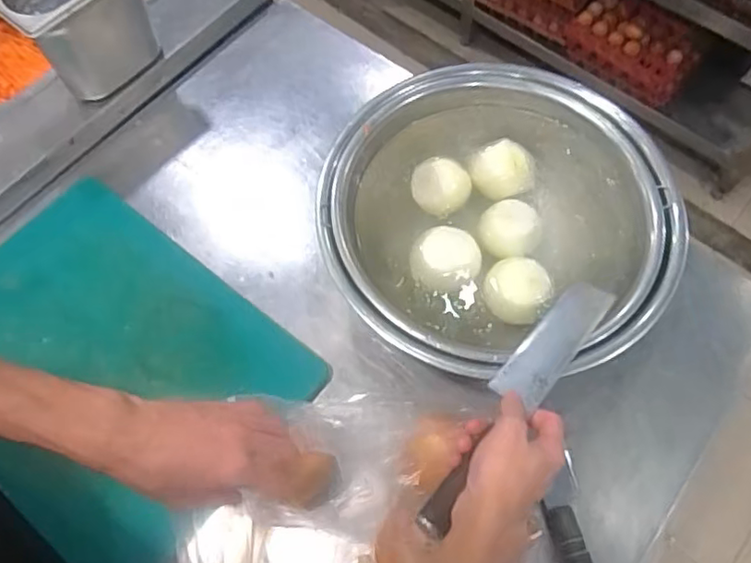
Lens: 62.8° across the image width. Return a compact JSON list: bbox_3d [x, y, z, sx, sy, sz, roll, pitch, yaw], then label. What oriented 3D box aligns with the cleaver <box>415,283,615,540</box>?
[{"bbox_3d":[0.129,0.099,0.558,0.046,0.019,0.294,36,58,16],"label":"cleaver"}]

